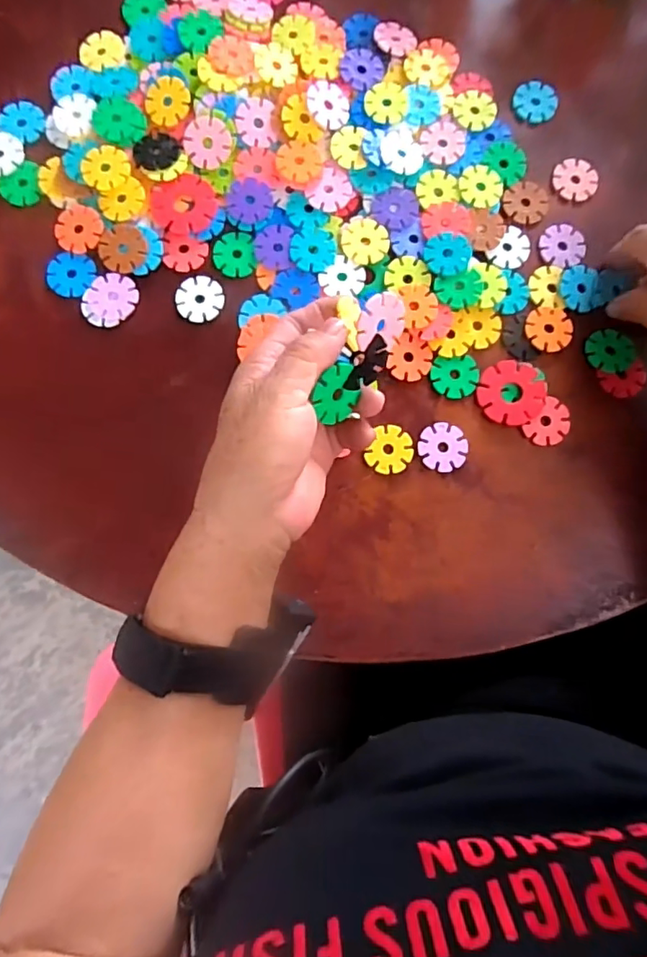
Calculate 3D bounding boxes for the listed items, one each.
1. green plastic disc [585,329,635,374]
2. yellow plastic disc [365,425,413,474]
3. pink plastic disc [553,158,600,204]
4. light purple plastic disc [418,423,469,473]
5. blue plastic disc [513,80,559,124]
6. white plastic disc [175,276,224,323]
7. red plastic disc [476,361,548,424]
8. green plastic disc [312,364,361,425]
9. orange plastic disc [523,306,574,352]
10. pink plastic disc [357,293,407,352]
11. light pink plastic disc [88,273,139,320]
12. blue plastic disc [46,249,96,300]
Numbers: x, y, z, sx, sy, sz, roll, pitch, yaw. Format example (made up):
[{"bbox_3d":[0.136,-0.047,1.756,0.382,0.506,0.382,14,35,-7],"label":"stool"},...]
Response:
[{"bbox_3d":[0.195,-0.088,0.365,0.030,0.006,0.031,0,82,-2],"label":"green plastic disc"},{"bbox_3d":[0.044,-0.018,0.349,0.027,0.004,0.031,29,82,2],"label":"yellow plastic disc"},{"bbox_3d":[0.181,-0.215,0.386,0.030,0.004,0.031,0,82,-2],"label":"pink plastic disc"},{"bbox_3d":[0.078,-0.020,0.350,0.030,0.004,0.031,0,82,-2],"label":"light purple plastic disc"},{"bbox_3d":[0.156,-0.277,0.397,0.031,0.005,0.034,0,82,-2],"label":"blue plastic disc"},{"bbox_3d":[-0.083,-0.120,0.361,0.031,0.004,0.032,0,82,-2],"label":"white plastic disc"},{"bbox_3d":[0.124,-0.057,0.356,0.045,0.004,0.041,0,82,-2],"label":"red plastic disc"},{"bbox_3d":[0.008,-0.042,0.277,0.025,0.029,0.004,-37,45,-17],"label":"green plastic disc"},{"bbox_3d":[0.153,-0.102,0.365,0.030,0.004,0.034,27,81,1],"label":"orange plastic disc"},{"bbox_3d":[0.030,-0.080,0.274,0.028,0.005,0.025,-14,121,-22],"label":"pink plastic disc"},{"bbox_3d":[-0.140,-0.122,0.360,0.030,0.004,0.030,0,82,-2],"label":"light pink plastic disc"},{"bbox_3d":[-0.170,-0.137,0.364,0.032,0.004,0.030,0,82,-2],"label":"blue plastic disc"}]

